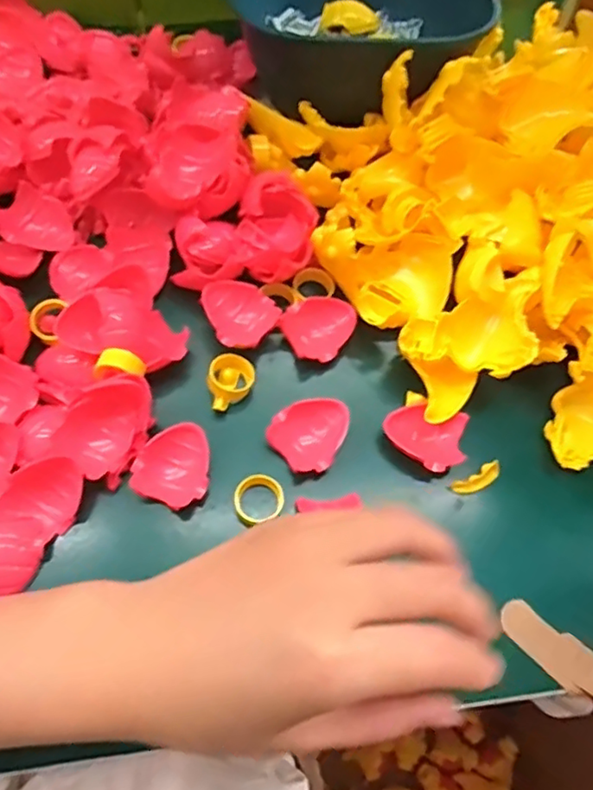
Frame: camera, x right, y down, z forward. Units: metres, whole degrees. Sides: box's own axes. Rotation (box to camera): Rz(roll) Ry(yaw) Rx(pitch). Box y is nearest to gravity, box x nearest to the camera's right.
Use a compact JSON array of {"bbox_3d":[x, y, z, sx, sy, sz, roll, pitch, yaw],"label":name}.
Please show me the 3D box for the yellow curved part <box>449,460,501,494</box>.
[{"bbox_3d":[0.101,0.047,0.335,0.030,0.007,0.010,-25,68,-15],"label":"yellow curved part"}]

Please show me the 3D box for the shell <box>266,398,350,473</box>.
[{"bbox_3d":[0.009,0.020,0.333,0.045,0.007,0.039,-37,72,-19],"label":"shell"}]

